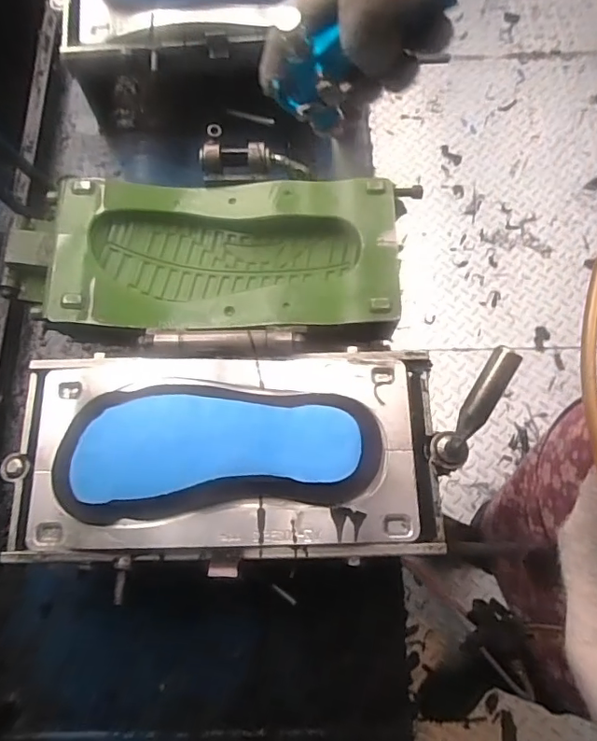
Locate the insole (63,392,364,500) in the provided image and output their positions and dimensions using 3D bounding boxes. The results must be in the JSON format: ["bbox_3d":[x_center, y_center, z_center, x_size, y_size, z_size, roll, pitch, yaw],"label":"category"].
[{"bbox_3d":[-0.073,0.064,0.466,0.247,0.030,0.083,-6,71,5],"label":"insole"}]

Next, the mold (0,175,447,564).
[{"bbox_3d":[-0.078,-0.020,0.514,0.394,0.070,0.389,-5,71,5],"label":"mold"}]

